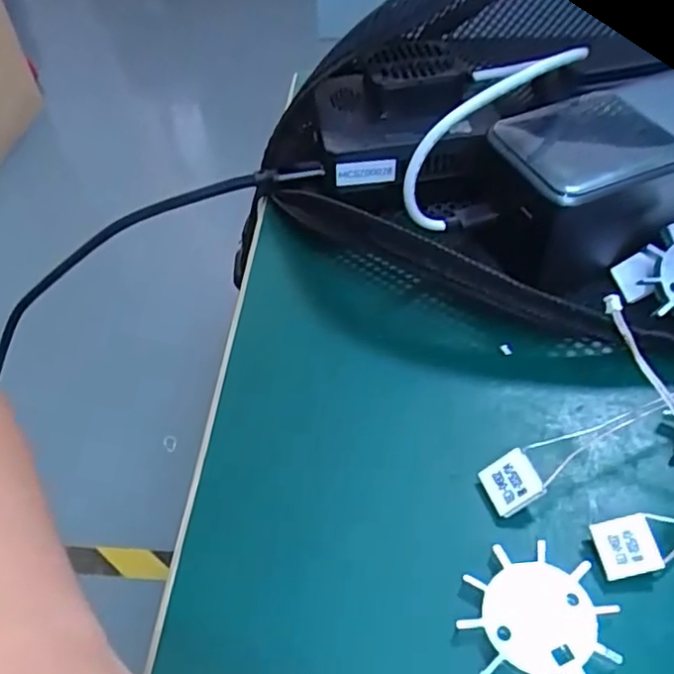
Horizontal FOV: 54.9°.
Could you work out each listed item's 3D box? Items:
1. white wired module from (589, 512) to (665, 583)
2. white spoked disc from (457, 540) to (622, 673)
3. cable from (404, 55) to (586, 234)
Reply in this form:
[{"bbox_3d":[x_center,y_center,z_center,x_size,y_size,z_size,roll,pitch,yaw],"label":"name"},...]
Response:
[{"bbox_3d":[0.081,0.058,0.181,0.016,0.007,0.014,-8,48,-3],"label":"white wired module"},{"bbox_3d":[0.054,0.075,0.173,0.035,0.005,0.037,-1,48,1],"label":"white spoked disc"},{"bbox_3d":[0.056,-0.078,0.234,0.087,0.038,0.008,-46,55,6],"label":"cable"}]

